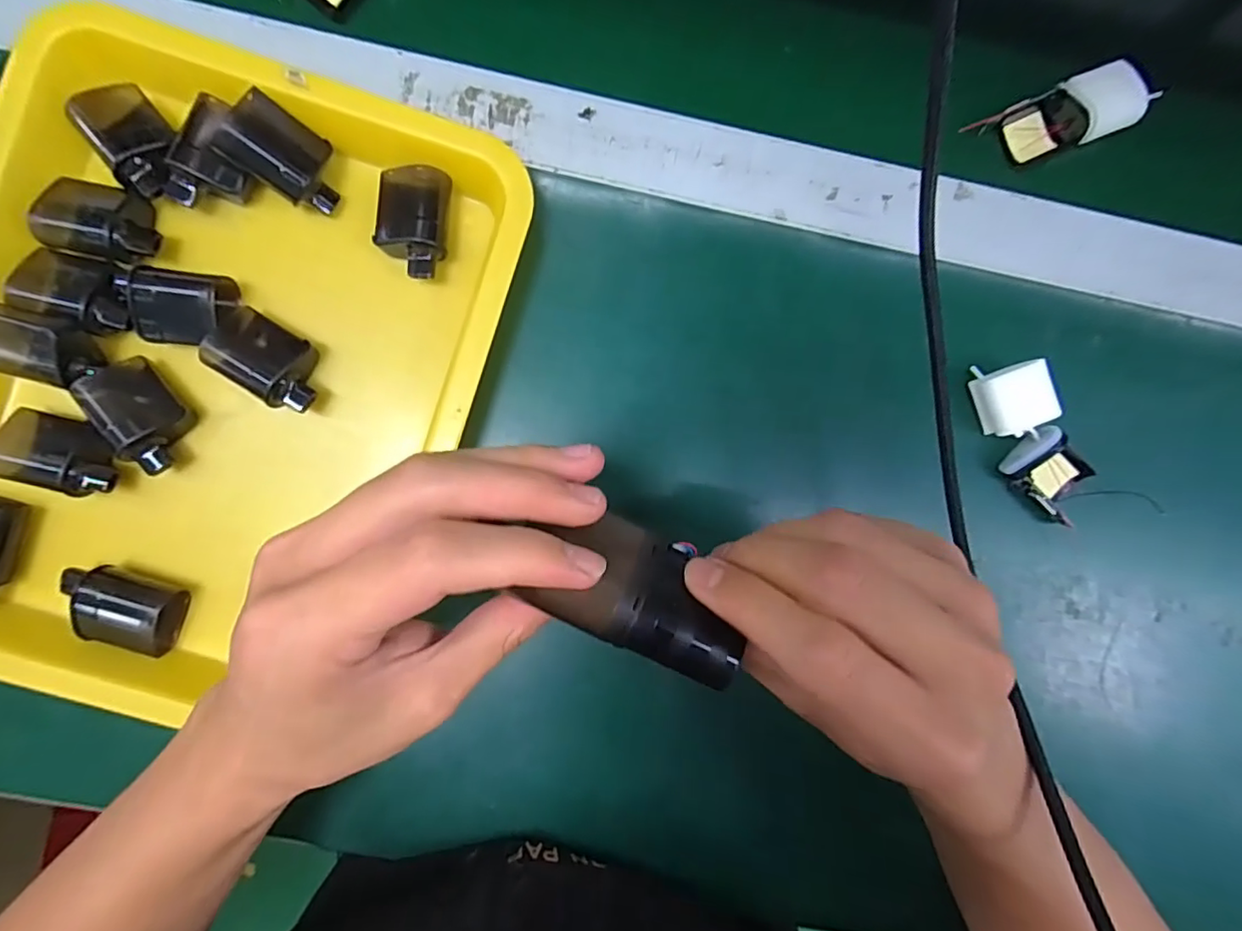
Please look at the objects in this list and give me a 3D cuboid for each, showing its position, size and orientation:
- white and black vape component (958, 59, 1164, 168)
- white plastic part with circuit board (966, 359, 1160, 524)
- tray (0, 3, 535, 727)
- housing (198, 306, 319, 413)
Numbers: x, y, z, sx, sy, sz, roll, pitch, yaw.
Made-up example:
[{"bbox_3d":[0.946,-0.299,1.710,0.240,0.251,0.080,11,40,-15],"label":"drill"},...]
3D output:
[{"bbox_3d":[0.262,-0.207,0.331,0.095,0.022,0.038,-18,90,-3],"label":"white and black vape component"},{"bbox_3d":[0.240,-0.013,0.319,0.047,0.027,0.106,-36,91,-3],"label":"white plastic part with circuit board"},{"bbox_3d":[-0.211,-0.039,0.292,0.258,0.041,0.335,17,88,-3],"label":"tray"},{"bbox_3d":[-0.187,-0.056,0.293,0.060,0.024,0.037,29,87,-2],"label":"housing"}]

